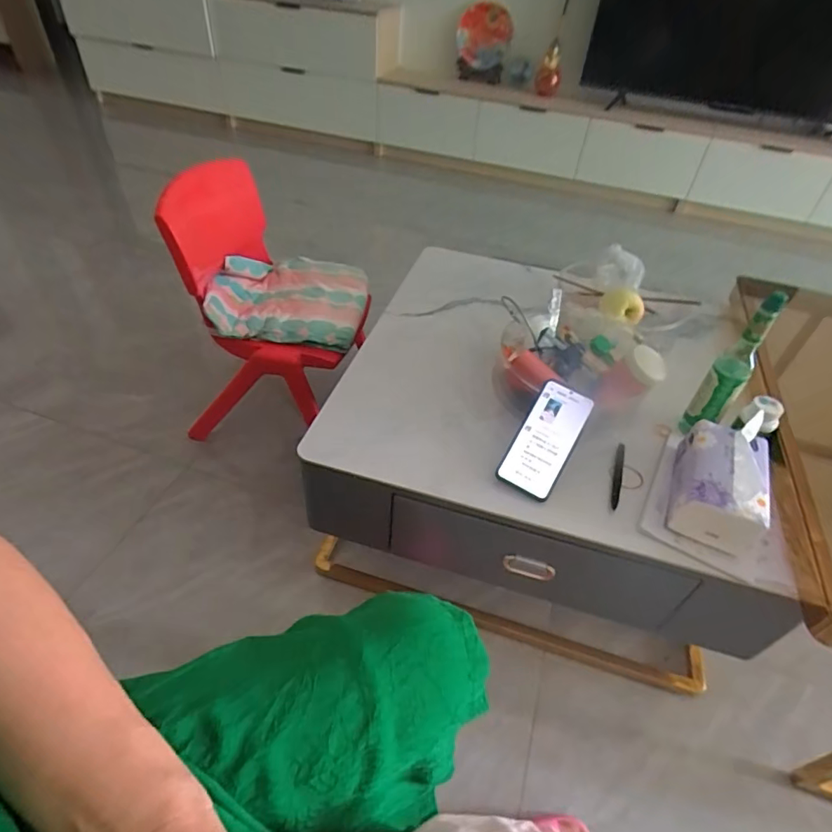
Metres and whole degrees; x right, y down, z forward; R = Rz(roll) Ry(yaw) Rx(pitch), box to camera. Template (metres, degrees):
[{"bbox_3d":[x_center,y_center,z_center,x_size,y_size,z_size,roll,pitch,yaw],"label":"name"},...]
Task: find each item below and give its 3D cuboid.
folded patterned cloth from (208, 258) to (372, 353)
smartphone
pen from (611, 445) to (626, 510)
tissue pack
[{"bbox_3d":[-0.254,-0.256,1.057,0.288,0.074,0.275,4,44,-2],"label":"folded patterned cloth"},{"bbox_3d":[0.179,0.032,0.706,0.079,0.011,0.162,29,79,8],"label":"smartphone"},{"bbox_3d":[0.286,0.084,0.720,0.012,0.015,0.114,16,46,11],"label":"pen"},{"bbox_3d":[0.397,0.075,0.653,0.096,0.113,0.150,21,47,16],"label":"tissue pack"}]

